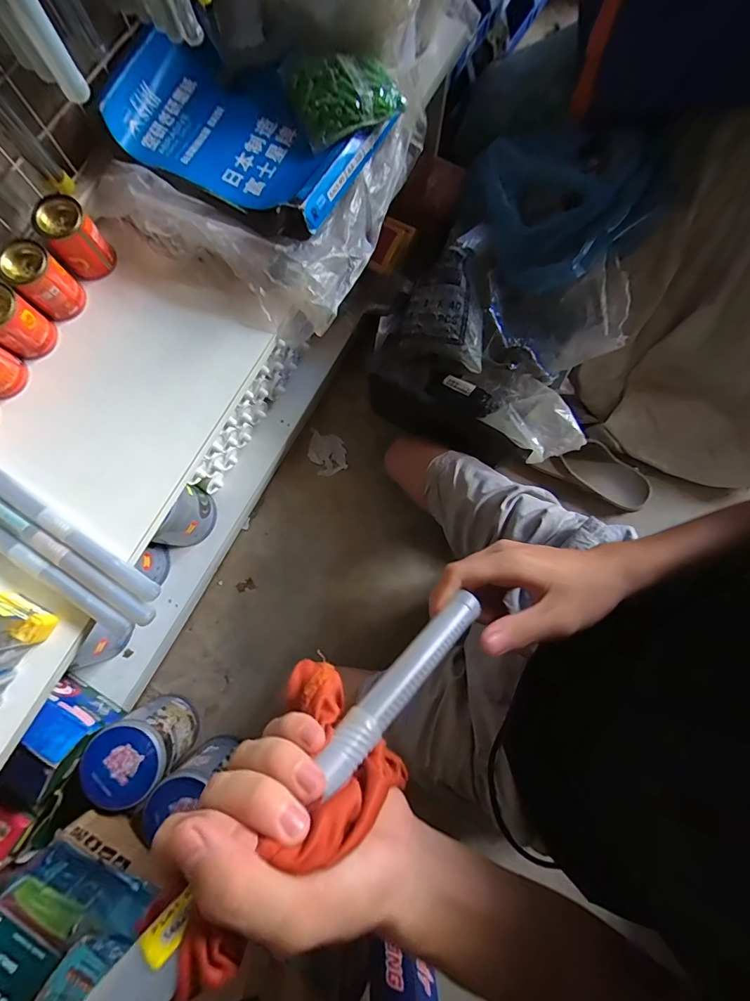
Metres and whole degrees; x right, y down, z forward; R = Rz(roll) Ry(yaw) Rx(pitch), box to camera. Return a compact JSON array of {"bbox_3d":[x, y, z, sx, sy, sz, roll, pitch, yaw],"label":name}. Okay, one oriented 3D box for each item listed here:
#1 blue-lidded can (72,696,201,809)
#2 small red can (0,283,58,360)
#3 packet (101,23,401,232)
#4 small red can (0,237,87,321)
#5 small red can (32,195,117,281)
[{"bbox_3d":[-0.371,0.398,0.680,0.109,0.156,0.104,0,80,0],"label":"blue-lidded can"},{"bbox_3d":[-0.406,-0.200,0.466,0.047,0.067,0.054,34,82,6],"label":"small red can"},{"bbox_3d":[-0.154,-0.434,0.491,0.279,0.057,0.173,25,81,5],"label":"packet"},{"bbox_3d":[-0.382,-0.253,0.477,0.053,0.069,0.053,0,80,0],"label":"small red can"},{"bbox_3d":[-0.346,-0.303,0.486,0.054,0.067,0.045,-37,82,-6],"label":"small red can"}]

